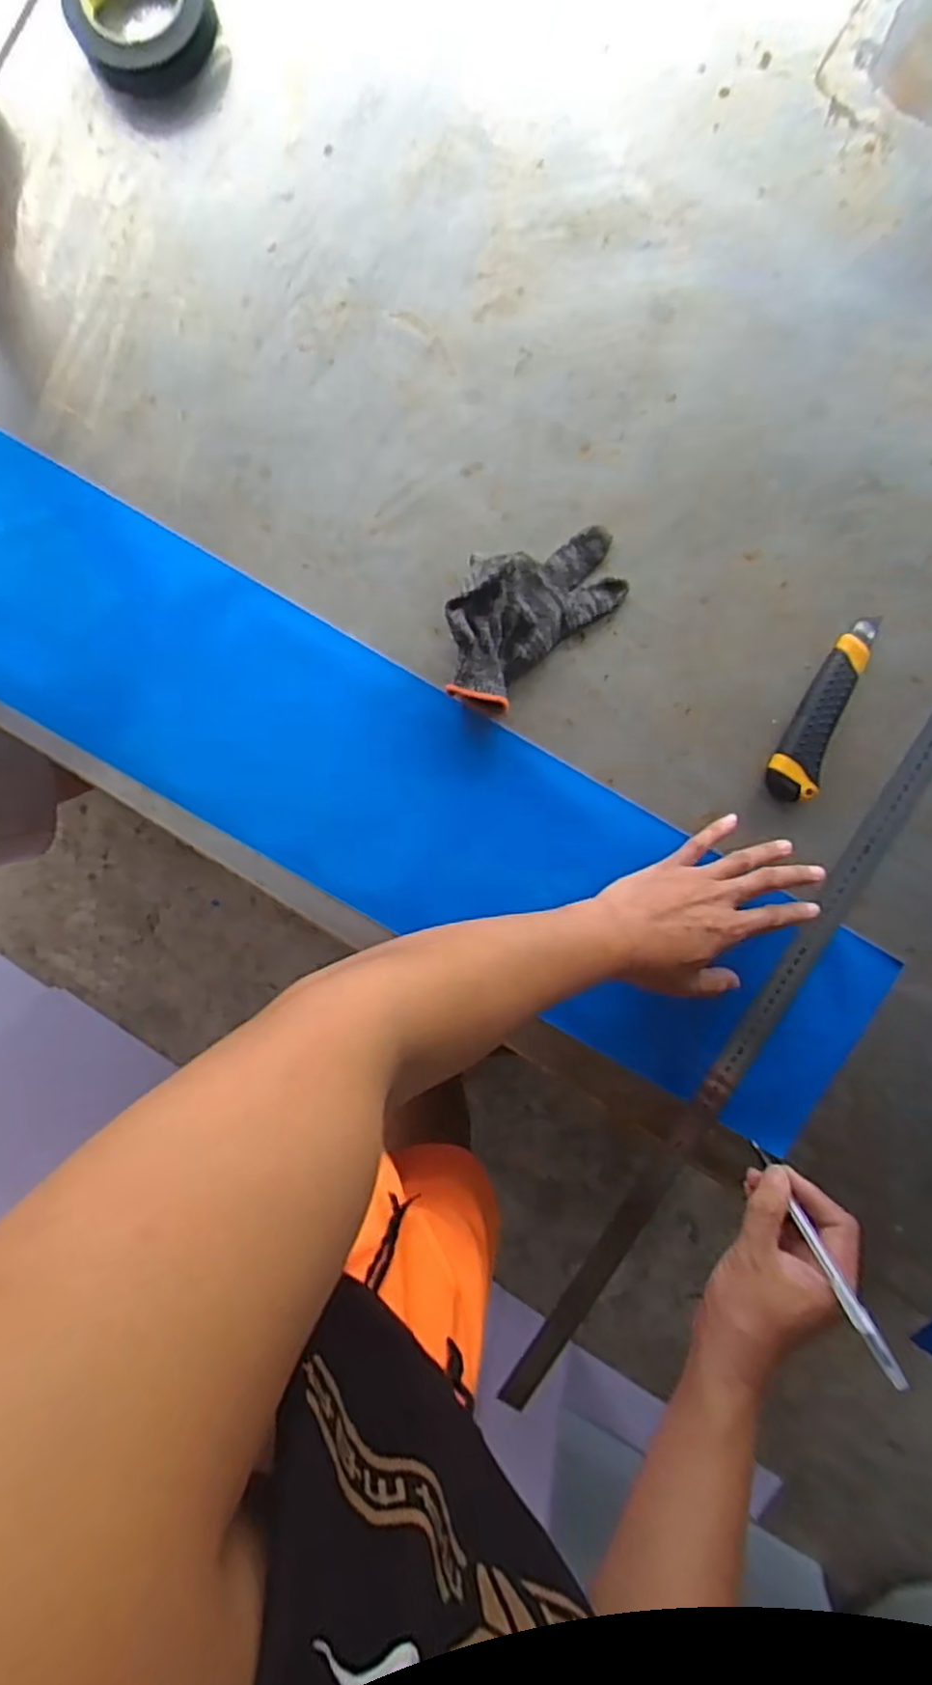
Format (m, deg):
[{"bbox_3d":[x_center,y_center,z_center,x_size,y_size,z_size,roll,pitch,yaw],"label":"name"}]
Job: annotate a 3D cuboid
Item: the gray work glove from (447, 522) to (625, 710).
[{"bbox_3d":[0.046,-0.192,0.584,0.177,0.036,0.103,-43,92,5],"label":"gray work glove"}]

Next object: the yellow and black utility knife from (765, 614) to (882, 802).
[{"bbox_3d":[0.289,-0.108,0.591,0.037,0.019,0.154,21,95,0],"label":"yellow and black utility knife"}]

